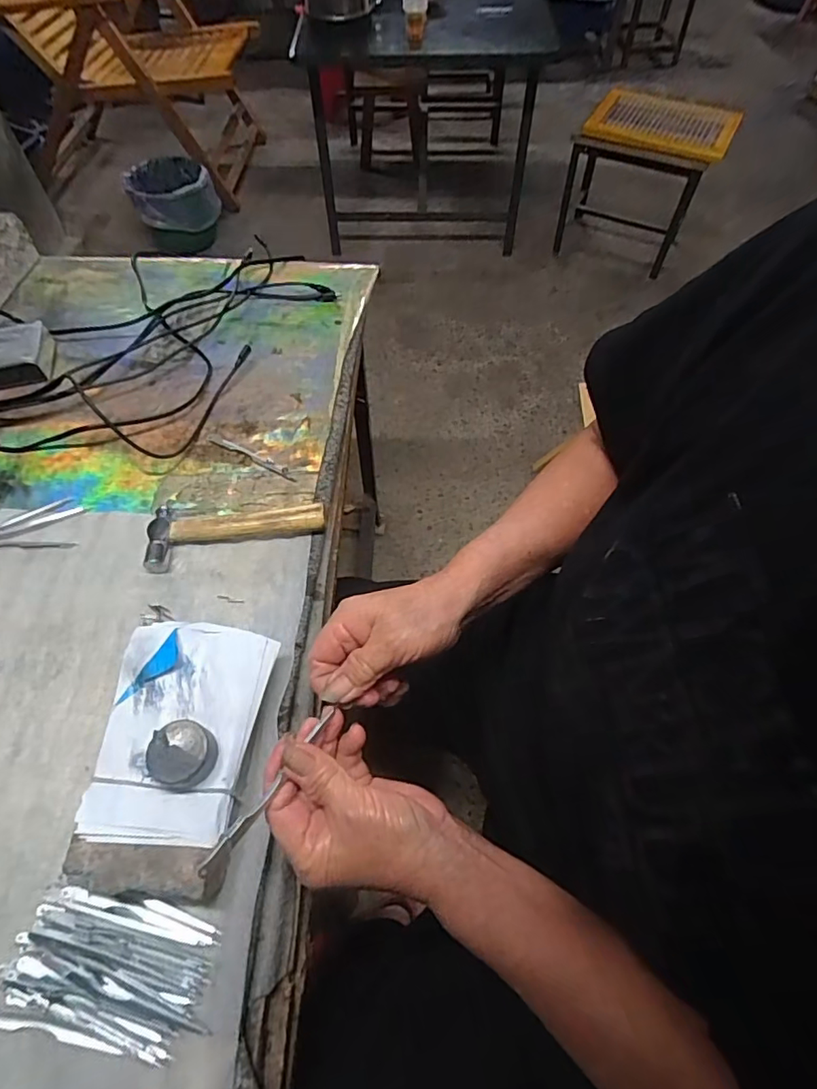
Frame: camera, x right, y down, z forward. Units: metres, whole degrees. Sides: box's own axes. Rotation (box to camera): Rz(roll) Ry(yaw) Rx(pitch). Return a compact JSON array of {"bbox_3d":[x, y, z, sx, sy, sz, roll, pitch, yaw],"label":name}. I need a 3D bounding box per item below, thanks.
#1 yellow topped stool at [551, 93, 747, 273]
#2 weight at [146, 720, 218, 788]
[{"bbox_3d":[0.570,-0.900,1.347,0.336,0.307,0.212,26,63,16],"label":"yellow topped stool"},{"bbox_3d":[-0.144,0.134,0.344,0.036,0.020,0.037,0,59,0],"label":"weight"}]

